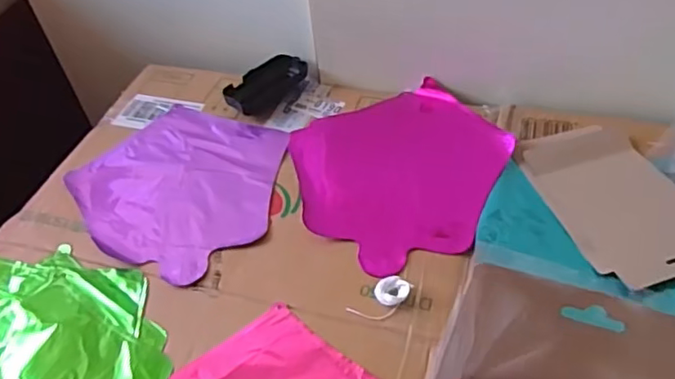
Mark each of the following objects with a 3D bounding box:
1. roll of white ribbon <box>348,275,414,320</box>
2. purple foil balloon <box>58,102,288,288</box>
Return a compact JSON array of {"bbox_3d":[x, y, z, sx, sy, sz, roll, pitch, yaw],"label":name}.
[{"bbox_3d":[0.038,0.094,0.512,0.050,0.011,0.032,-36,55,-25],"label":"roll of white ribbon"},{"bbox_3d":[-0.165,-0.010,0.654,0.221,0.009,0.218,19,48,22],"label":"purple foil balloon"}]

